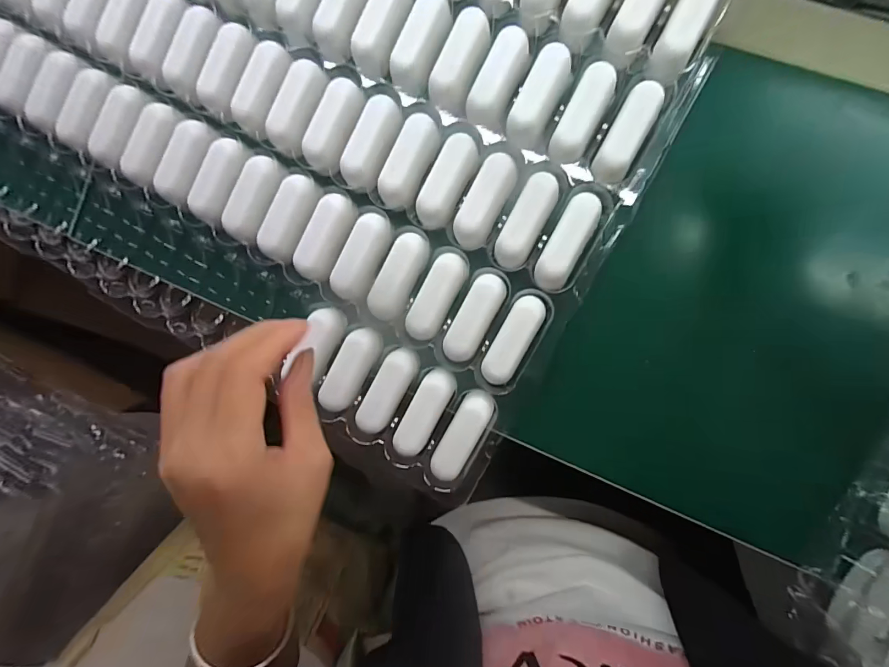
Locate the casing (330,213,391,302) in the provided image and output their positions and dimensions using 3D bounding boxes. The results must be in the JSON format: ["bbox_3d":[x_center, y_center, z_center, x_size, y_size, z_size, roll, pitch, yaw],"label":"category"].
[{"bbox_3d":[-0.058,-0.053,0.281,0.024,0.015,0.062,25,94,7],"label":"casing"}]

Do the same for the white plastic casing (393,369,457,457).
[{"bbox_3d":[-0.013,0.055,0.278,0.024,0.011,0.062,27,94,7],"label":"white plastic casing"}]

